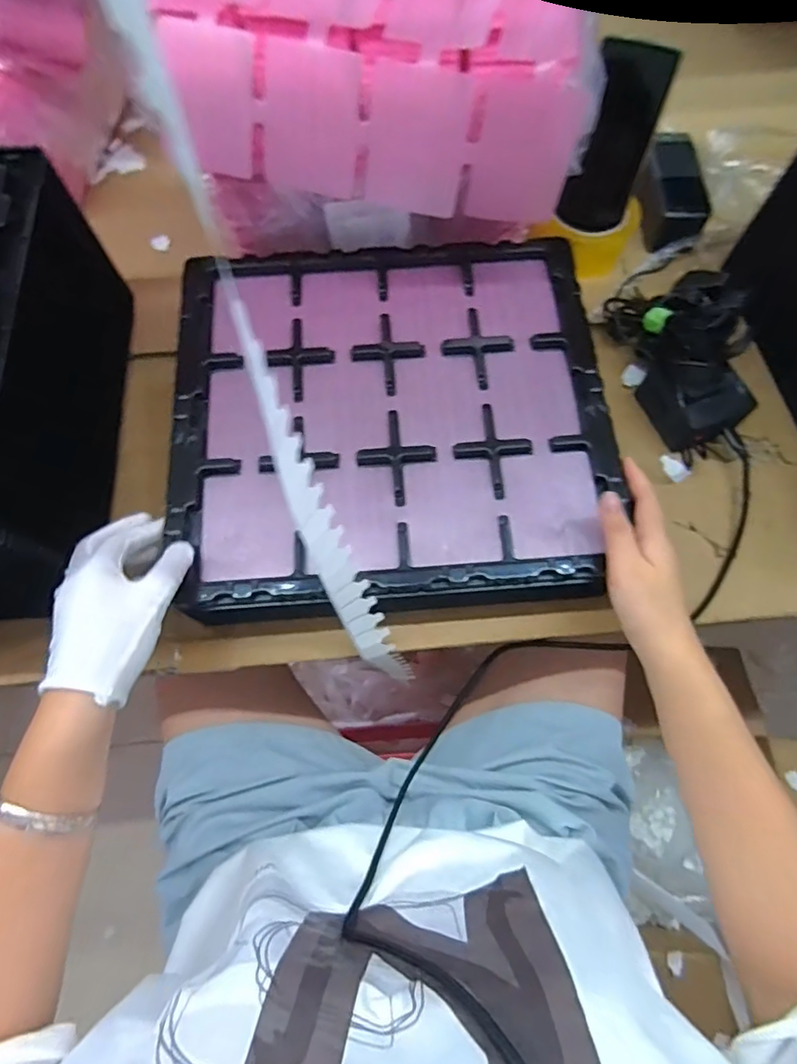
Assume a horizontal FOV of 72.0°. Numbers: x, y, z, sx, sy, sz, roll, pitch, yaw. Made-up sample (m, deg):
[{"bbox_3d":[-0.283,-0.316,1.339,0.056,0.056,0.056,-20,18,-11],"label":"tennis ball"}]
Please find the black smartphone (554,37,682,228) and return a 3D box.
[{"bbox_3d":[0.220,-0.393,0.554,0.068,0.151,0.008,9,35,-3],"label":"black smartphone"}]

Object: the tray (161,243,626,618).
[{"bbox_3d":[-0.005,-0.106,0.481,0.367,0.035,0.342,-4,70,-1],"label":"tray"}]

